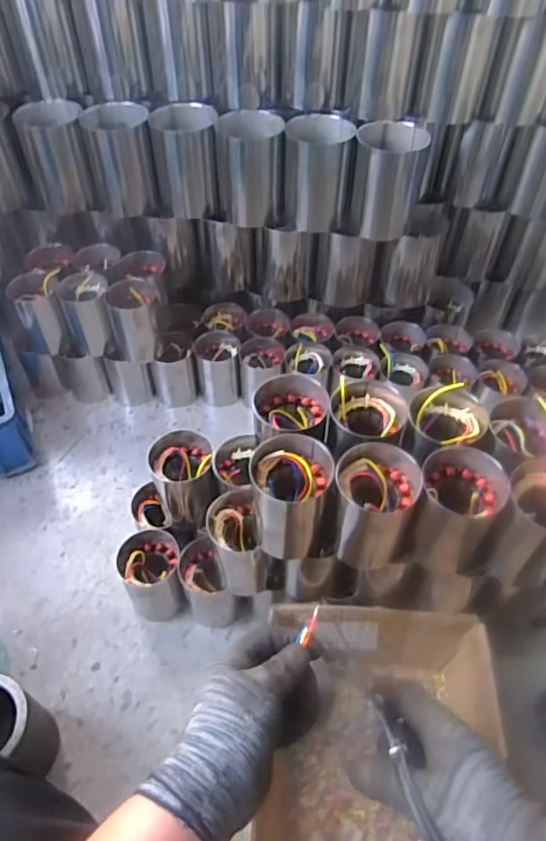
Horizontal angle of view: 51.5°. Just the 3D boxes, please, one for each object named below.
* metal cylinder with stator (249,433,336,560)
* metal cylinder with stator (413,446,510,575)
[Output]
[{"bbox_3d":[0.022,0.094,0.677,0.093,0.133,0.090,-5,50,-4],"label":"metal cylinder with stator"},{"bbox_3d":[0.218,0.107,0.679,0.094,0.141,0.089,11,51,10],"label":"metal cylinder with stator"}]

